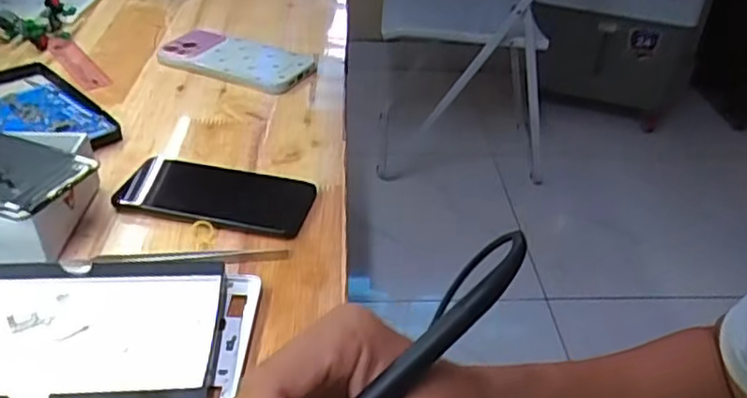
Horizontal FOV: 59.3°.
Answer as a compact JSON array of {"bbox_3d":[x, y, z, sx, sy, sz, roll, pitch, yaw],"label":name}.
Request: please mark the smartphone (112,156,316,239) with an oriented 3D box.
[{"bbox_3d":[-0.124,-0.003,0.515,0.146,0.015,0.075,8,36,7],"label":"smartphone"}]

